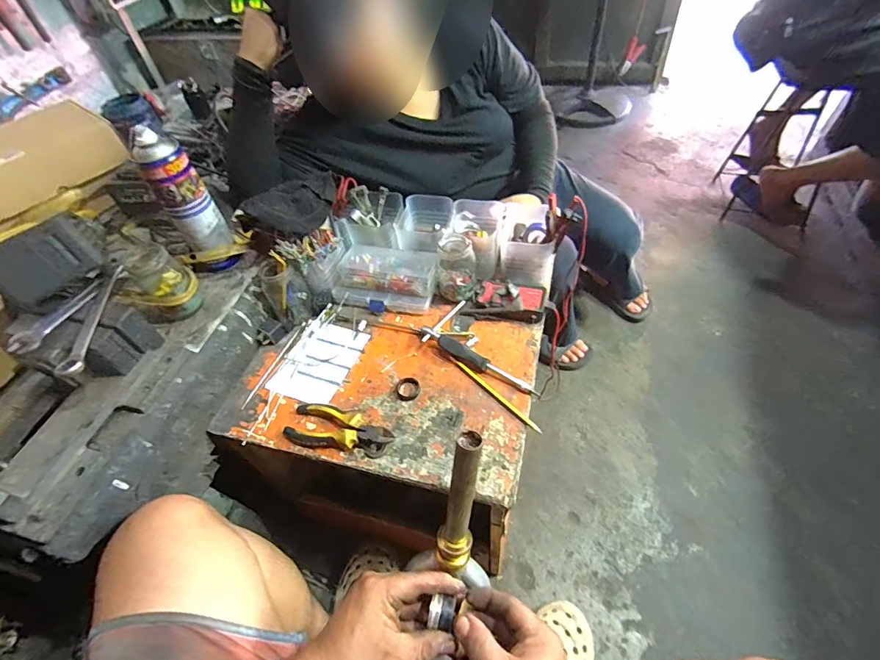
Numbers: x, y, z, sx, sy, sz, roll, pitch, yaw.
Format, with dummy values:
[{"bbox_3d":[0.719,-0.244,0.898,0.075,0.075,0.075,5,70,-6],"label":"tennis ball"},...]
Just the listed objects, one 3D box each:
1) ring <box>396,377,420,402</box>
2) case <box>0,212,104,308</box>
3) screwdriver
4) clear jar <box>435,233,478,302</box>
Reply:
[{"bbox_3d":[-0.047,0.086,0.611,0.036,0.007,0.037,-3,51,4],"label":"ring"},{"bbox_3d":[-0.480,-0.084,0.505,0.043,0.067,0.114,32,61,27],"label":"case"},{"bbox_3d":[0.066,0.053,0.608,0.163,0.022,0.018,29,59,25],"label":"screwdriver"},{"bbox_3d":[0.024,-0.104,0.685,0.066,0.100,0.069,-3,51,4],"label":"clear jar"}]

